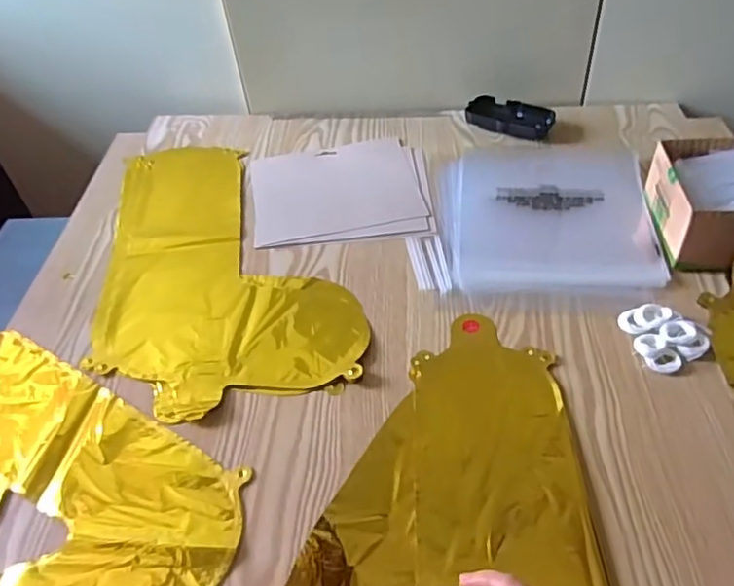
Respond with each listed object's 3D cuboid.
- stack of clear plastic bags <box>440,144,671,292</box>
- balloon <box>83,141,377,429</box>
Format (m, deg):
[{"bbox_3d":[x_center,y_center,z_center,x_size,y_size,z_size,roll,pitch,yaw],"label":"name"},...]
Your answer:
[{"bbox_3d":[0.199,-0.095,0.679,0.219,0.008,0.243,-2,46,5],"label":"stack of clear plastic bags"},{"bbox_3d":[-0.155,-0.045,0.651,0.243,0.008,0.399,-12,46,-5],"label":"balloon"}]

